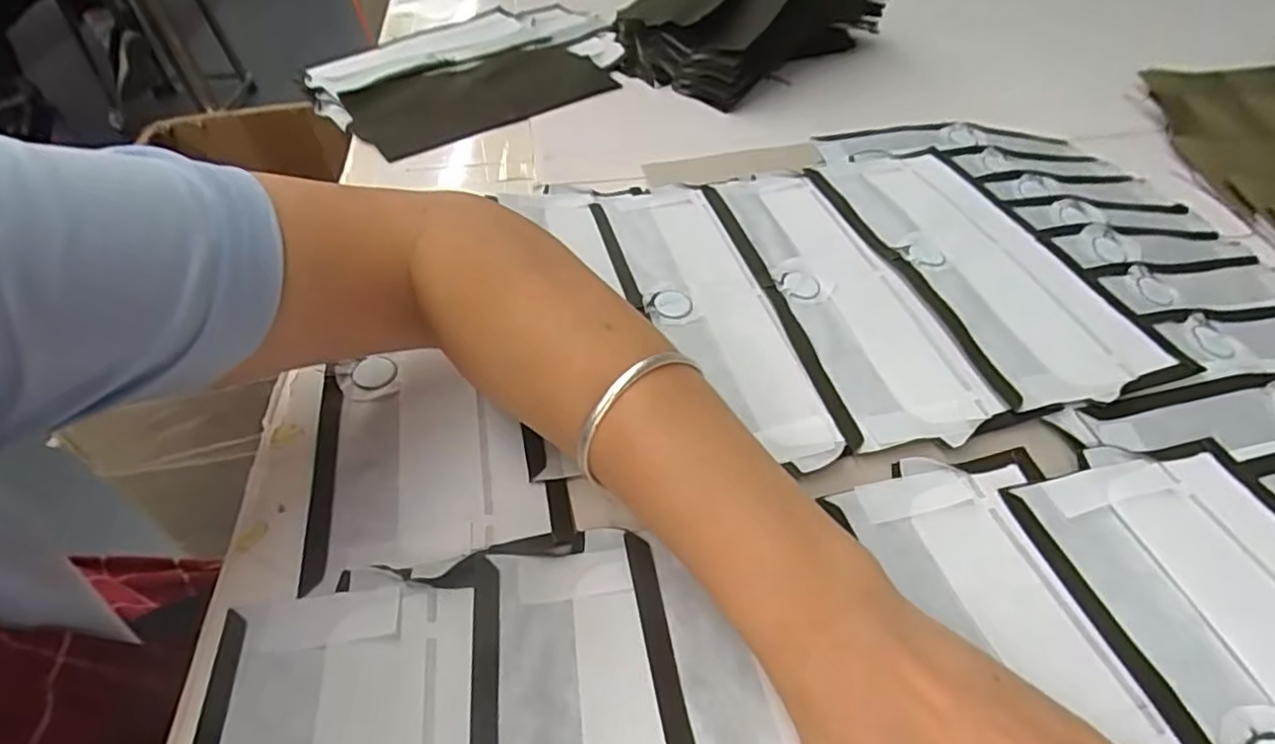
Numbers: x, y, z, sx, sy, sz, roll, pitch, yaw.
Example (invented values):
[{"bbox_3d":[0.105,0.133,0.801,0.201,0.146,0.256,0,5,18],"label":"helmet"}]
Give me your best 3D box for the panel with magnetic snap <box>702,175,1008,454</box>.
[{"bbox_3d":[0.109,-0.052,0.371,0.077,0.006,0.227,-17,50,-6],"label":"panel with magnetic snap"}]

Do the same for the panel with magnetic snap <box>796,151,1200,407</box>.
[{"bbox_3d":[0.204,-0.071,0.388,0.100,0.014,0.229,-18,50,-6],"label":"panel with magnetic snap"}]

